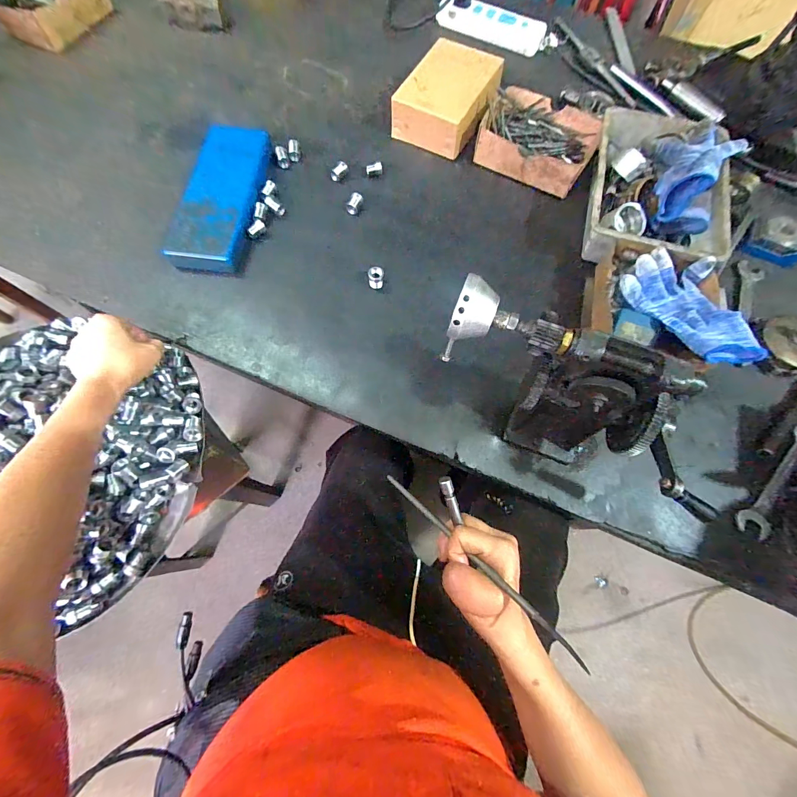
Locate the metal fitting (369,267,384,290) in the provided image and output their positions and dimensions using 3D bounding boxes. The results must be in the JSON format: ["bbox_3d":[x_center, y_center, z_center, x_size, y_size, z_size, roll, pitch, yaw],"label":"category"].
[{"bbox_3d":[-0.030,-0.161,0.479,0.020,0.027,0.017,-2,70,-3],"label":"metal fitting"}]

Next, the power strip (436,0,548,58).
[{"bbox_3d":[0.173,-0.702,0.670,0.206,0.037,0.045,22,71,6],"label":"power strip"}]

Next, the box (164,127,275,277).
[{"bbox_3d":[-0.248,-0.289,0.509,0.097,0.028,0.258,3,70,-1],"label":"box"}]

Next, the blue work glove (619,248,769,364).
[{"bbox_3d":[0.356,-0.109,0.430,0.093,0.045,0.167,-17,71,-8],"label":"blue work glove"}]

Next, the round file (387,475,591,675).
[{"bbox_3d":[0.059,0.135,0.320,0.007,0.011,0.230,-41,43,-15],"label":"round file"}]

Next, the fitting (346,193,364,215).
[{"bbox_3d":[-0.064,-0.287,0.527,0.017,0.017,0.027,22,71,6],"label":"fitting"}]

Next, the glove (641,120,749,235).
[{"bbox_3d":[0.383,-0.302,0.483,0.109,0.078,0.158,27,71,7],"label":"glove"}]

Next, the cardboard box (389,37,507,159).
[{"bbox_3d":[0.078,-0.474,0.573,0.128,0.073,0.161,32,72,9],"label":"cardboard box"}]

